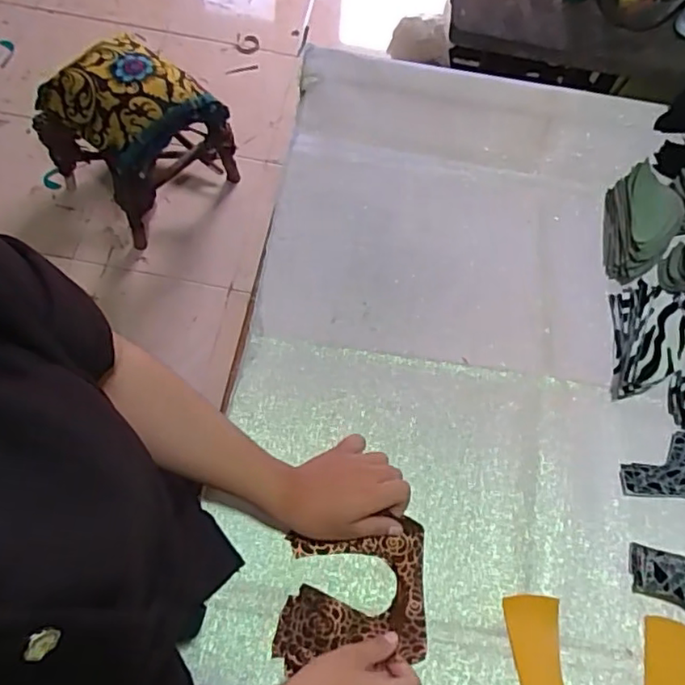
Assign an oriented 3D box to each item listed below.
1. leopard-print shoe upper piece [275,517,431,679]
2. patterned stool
[{"bbox_3d":[0.009,0.228,0.554,0.139,0.022,0.110,-4,67,-3],"label":"leopard-print shoe upper piece"},{"bbox_3d":[-0.480,-0.484,1.434,0.320,0.359,0.311,40,70,13],"label":"patterned stool"}]

